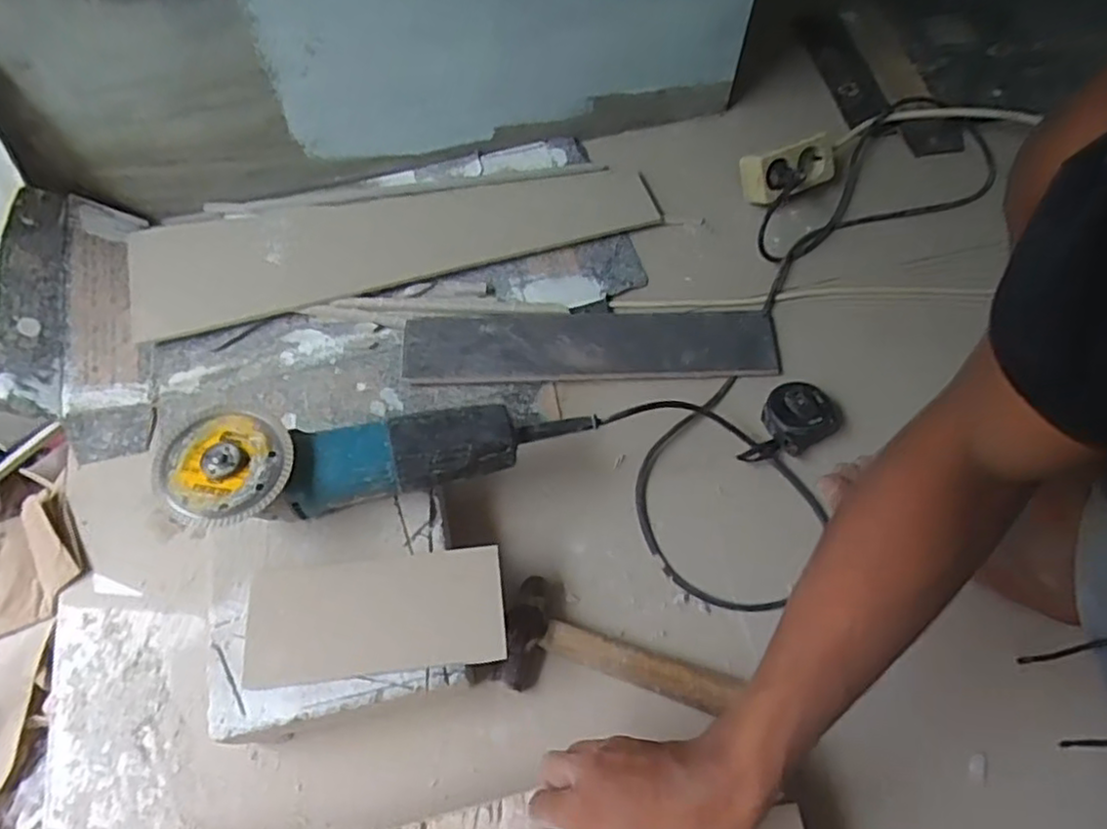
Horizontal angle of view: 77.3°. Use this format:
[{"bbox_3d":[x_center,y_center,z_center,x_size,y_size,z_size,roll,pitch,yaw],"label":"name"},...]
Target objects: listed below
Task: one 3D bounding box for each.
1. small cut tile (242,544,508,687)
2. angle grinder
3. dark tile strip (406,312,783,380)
[{"bbox_3d":[-0.142,0.159,0.557,0.200,0.008,0.089,-6,63,-3],"label":"small cut tile"},{"bbox_3d":[-0.127,0.037,0.554,0.327,0.077,0.086,-7,63,-3],"label":"angle grinder"},{"bbox_3d":[0.041,-0.079,0.725,0.382,0.016,0.078,-2,62,-1],"label":"dark tile strip"}]

